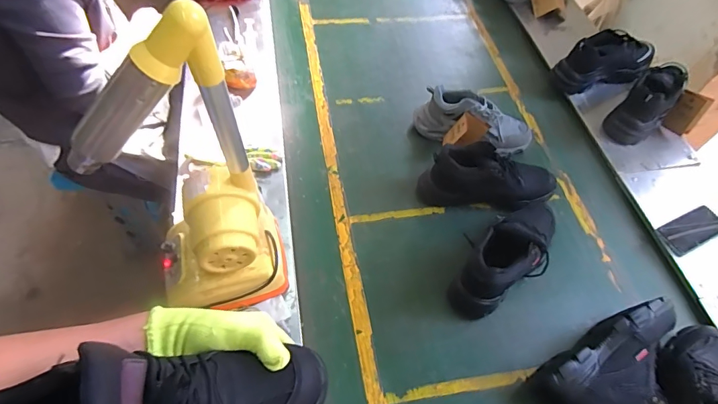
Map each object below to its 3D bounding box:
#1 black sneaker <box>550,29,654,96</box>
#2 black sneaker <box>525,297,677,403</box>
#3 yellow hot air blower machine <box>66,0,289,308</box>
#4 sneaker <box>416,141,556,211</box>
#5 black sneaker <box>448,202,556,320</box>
[{"bbox_3d":[0.688,-0.393,1.158,0.265,0.120,0.096,-12,58,-12],"label":"black sneaker"},{"bbox_3d":[0.462,0.297,0.730,0.286,0.117,0.149,-25,61,-19],"label":"black sneaker"},{"bbox_3d":[-0.250,-0.009,0.599,0.237,0.469,0.169,-7,57,-8],"label":"yellow hot air blower machine"},{"bbox_3d":[0.302,-0.045,0.938,0.313,0.143,0.114,-2,57,-5],"label":"sneaker"},{"bbox_3d":[0.306,0.100,0.832,0.292,0.151,0.125,-37,66,-24],"label":"black sneaker"}]

